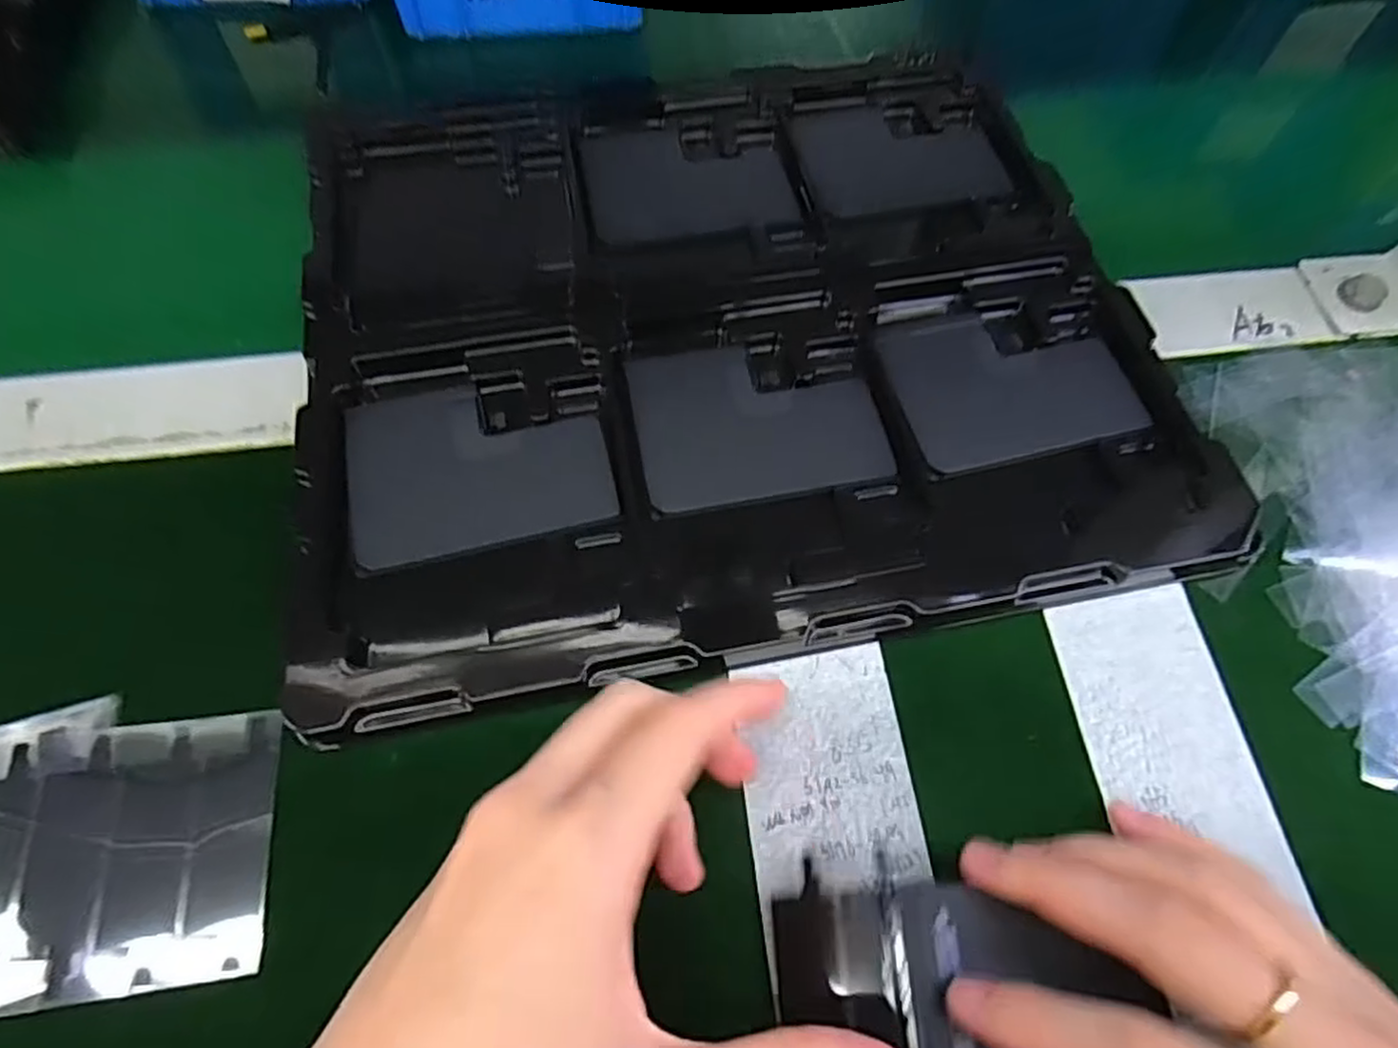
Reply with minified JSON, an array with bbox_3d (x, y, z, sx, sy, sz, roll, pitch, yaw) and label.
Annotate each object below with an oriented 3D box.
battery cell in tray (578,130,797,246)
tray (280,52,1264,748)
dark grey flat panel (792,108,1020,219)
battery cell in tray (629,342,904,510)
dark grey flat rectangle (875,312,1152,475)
[{"bbox_3d":[-0.005,-0.155,0.331,0.089,0.007,0.069,-8,65,-5],"label":"battery cell in tray"},{"bbox_3d":[0.007,-0.086,0.294,0.314,0.016,0.282,-11,65,-6],"label":"tray"},{"bbox_3d":[0.093,-0.173,0.344,0.089,0.009,0.065,-5,65,-3],"label":"dark grey flat panel"},{"bbox_3d":[0.022,-0.040,0.272,0.089,0.004,0.065,-9,65,-5],"label":"battery cell in tray"},{"bbox_3d":[0.118,-0.055,0.280,0.086,0.004,0.066,-12,66,-6],"label":"dark grey flat rectangle"}]

